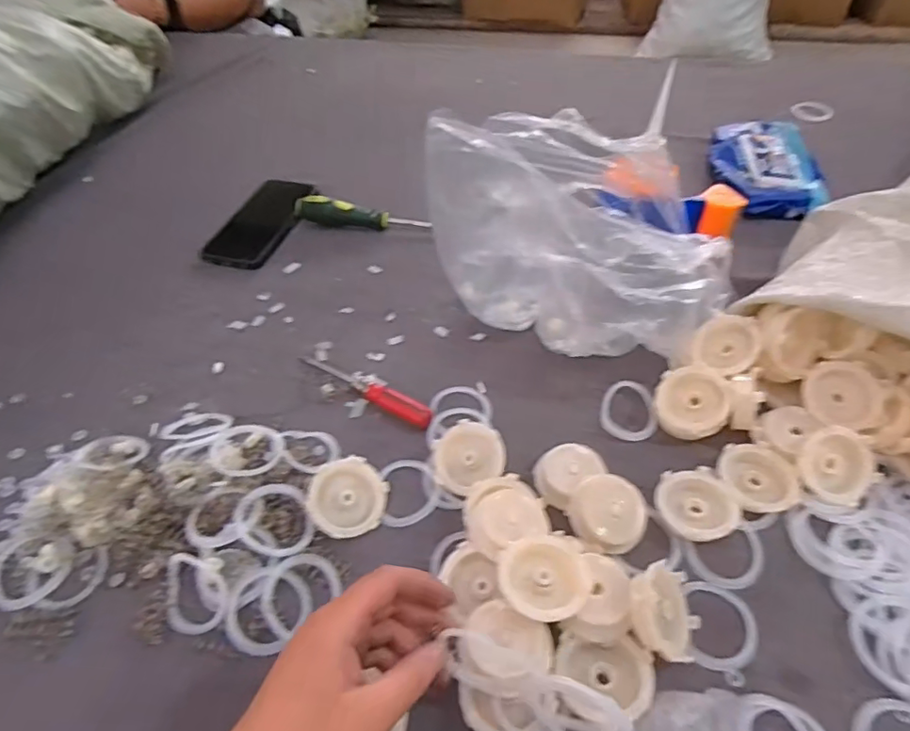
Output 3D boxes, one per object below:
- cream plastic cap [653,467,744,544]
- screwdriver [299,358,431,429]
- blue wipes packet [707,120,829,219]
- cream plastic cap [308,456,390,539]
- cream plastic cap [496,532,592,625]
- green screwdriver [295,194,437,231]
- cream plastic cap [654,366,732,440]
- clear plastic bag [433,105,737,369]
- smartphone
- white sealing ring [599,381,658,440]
[{"bbox_3d":[0.172,0.102,0.389,0.055,0.021,0.052,-1,48,1],"label":"cream plastic cap"},{"bbox_3d":[-0.082,0.019,0.474,0.144,0.017,0.024,25,53,22],"label":"screwdriver"},{"bbox_3d":[0.387,-0.243,0.673,0.117,0.039,0.192,5,49,6],"label":"blue wipes packet"},{"bbox_3d":[-0.078,0.097,0.392,0.054,0.014,0.053,10,64,-20],"label":"cream plastic cap"},{"bbox_3d":[0.055,0.128,0.330,0.053,0.012,0.048,-5,49,-2],"label":"cream plastic cap"},{"bbox_3d":[-0.111,-0.177,0.632,0.155,0.028,0.028,4,48,5],"label":"green screwdriver"},{"bbox_3d":[0.191,0.030,0.435,0.056,0.017,0.056,-7,68,19],"label":"cream plastic cap"},{"bbox_3d":[0.124,-0.110,0.473,0.230,0.176,0.184,32,56,27],"label":"clear plastic bag"},{"bbox_3d":[-0.224,-0.173,0.643,0.069,0.011,0.157,22,57,6],"label":"smartphone"},{"bbox_3d":[0.146,0.038,0.453,0.045,0.006,0.059,10,49,11],"label":"white sealing ring"}]

